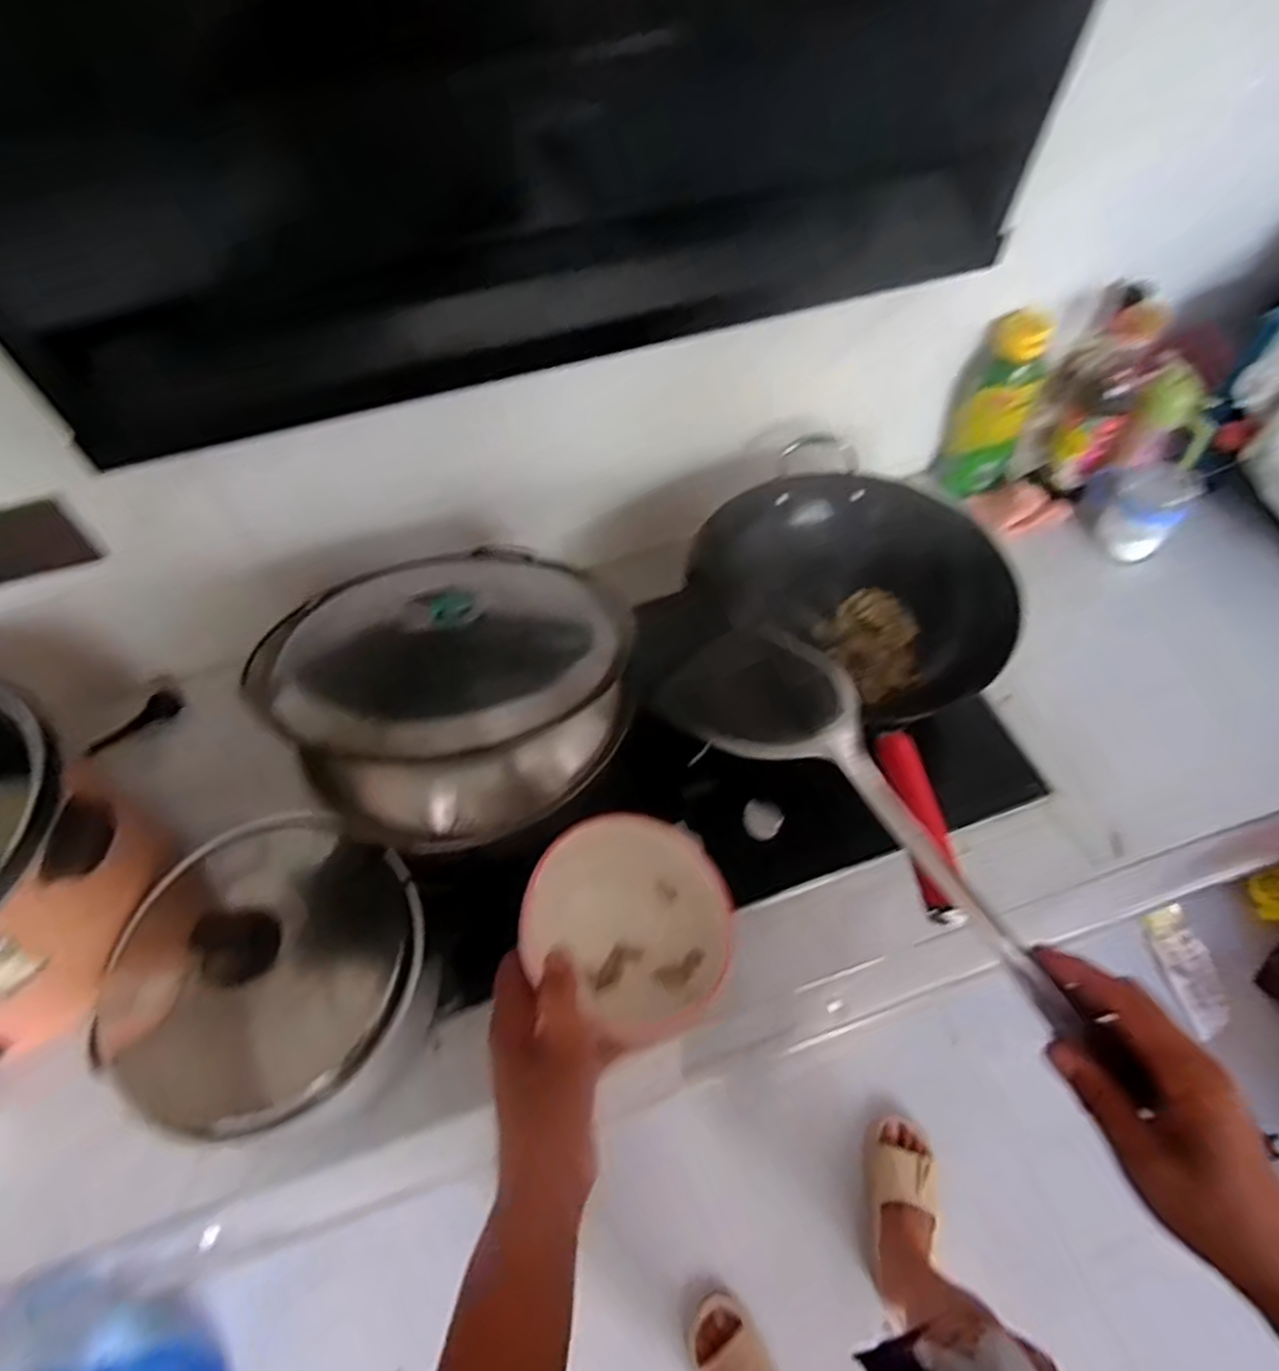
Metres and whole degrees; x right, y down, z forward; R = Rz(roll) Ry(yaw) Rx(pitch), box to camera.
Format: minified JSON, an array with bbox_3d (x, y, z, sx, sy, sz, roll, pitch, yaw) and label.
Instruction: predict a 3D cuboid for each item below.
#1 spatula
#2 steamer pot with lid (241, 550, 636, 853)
[{"bbox_3d":[0.148,0.092,0.451,0.103,0.048,0.323,-36,76,-20],"label":"spatula"},{"bbox_3d":[-0.164,-0.012,0.715,0.320,0.140,0.290,-26,59,-14],"label":"steamer pot with lid"}]

